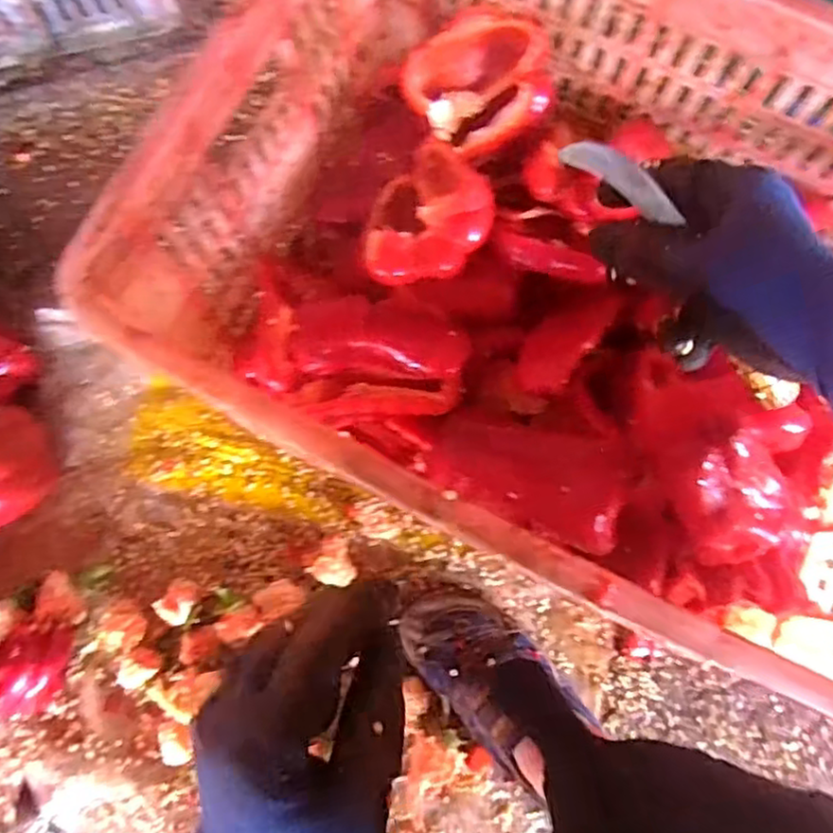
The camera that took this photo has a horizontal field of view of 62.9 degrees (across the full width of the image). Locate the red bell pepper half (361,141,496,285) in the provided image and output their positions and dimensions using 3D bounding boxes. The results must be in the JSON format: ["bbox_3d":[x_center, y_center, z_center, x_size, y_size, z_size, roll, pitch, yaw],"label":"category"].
[{"bbox_3d":[0.006,-0.154,0.490,0.090,0.061,0.111,-4,78,-1],"label":"red bell pepper half"}]

